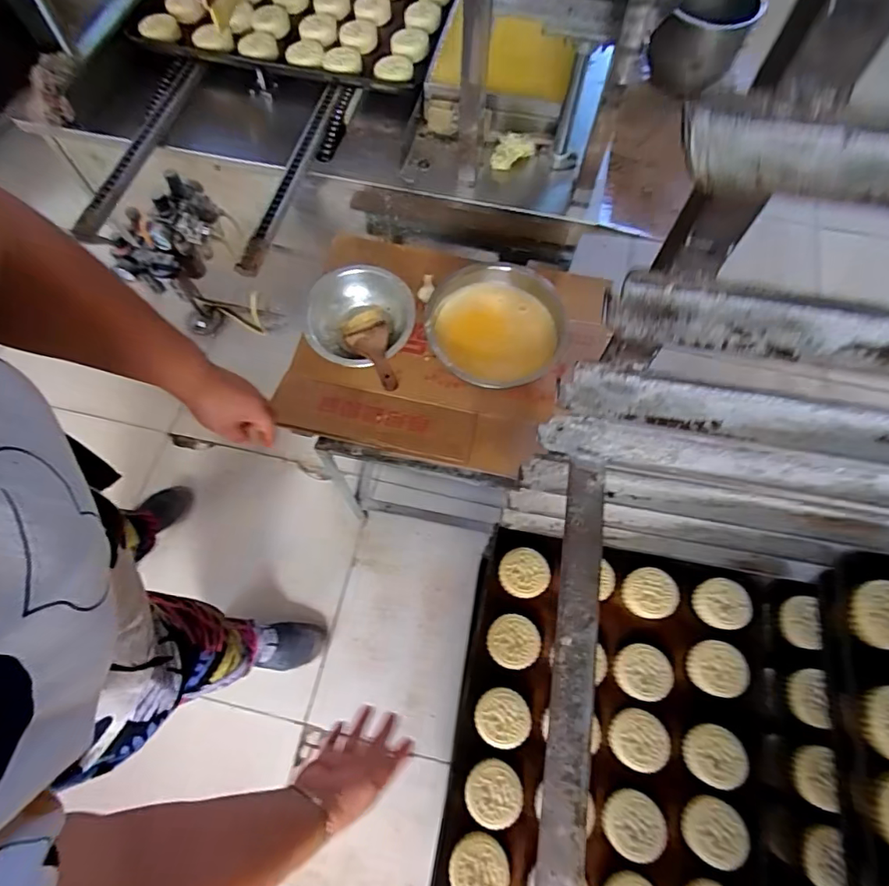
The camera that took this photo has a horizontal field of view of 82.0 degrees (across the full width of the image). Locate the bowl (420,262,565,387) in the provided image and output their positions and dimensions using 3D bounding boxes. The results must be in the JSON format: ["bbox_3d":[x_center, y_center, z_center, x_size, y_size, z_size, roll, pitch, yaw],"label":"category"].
[{"bbox_3d":[0.085,-0.182,0.862,0.217,0.101,0.225,0,68,-1],"label":"bowl"}]

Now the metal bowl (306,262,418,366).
[{"bbox_3d":[-0.140,-0.209,0.875,0.167,0.089,0.183,0,68,-1],"label":"metal bowl"}]

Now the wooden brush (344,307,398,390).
[{"bbox_3d":[-0.116,-0.152,0.836,0.073,0.017,0.216,-18,49,-8],"label":"wooden brush"}]

